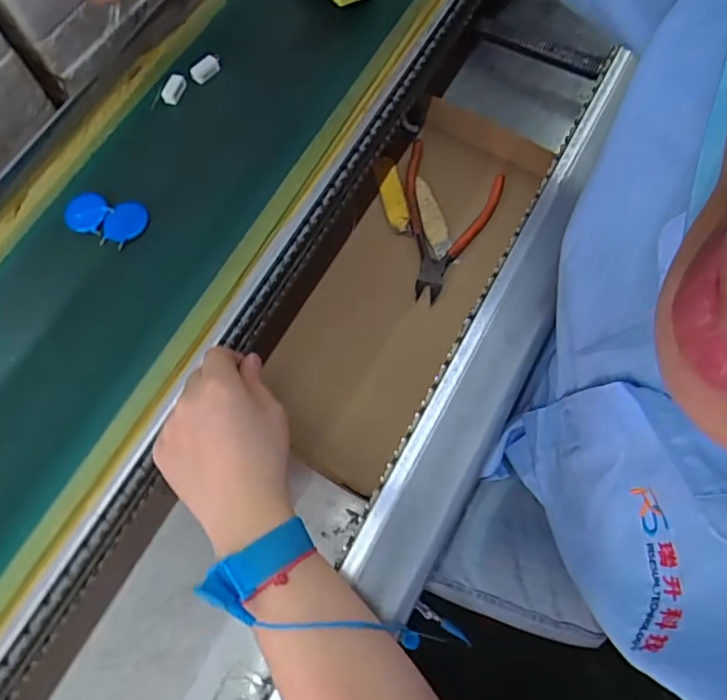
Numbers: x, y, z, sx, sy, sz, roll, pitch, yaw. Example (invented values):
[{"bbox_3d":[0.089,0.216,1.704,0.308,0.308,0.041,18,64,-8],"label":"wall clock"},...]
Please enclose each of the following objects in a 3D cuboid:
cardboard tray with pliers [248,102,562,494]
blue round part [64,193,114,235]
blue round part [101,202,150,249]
[{"bbox_3d":[0.034,-0.063,0.513,0.145,0.046,0.364,27,73,10],"label":"cardboard tray with pliers"},{"bbox_3d":[-0.207,-0.103,0.421,0.036,0.007,0.030,25,73,10],"label":"blue round part"},{"bbox_3d":[-0.177,-0.093,0.415,0.029,0.006,0.038,23,73,9],"label":"blue round part"}]

